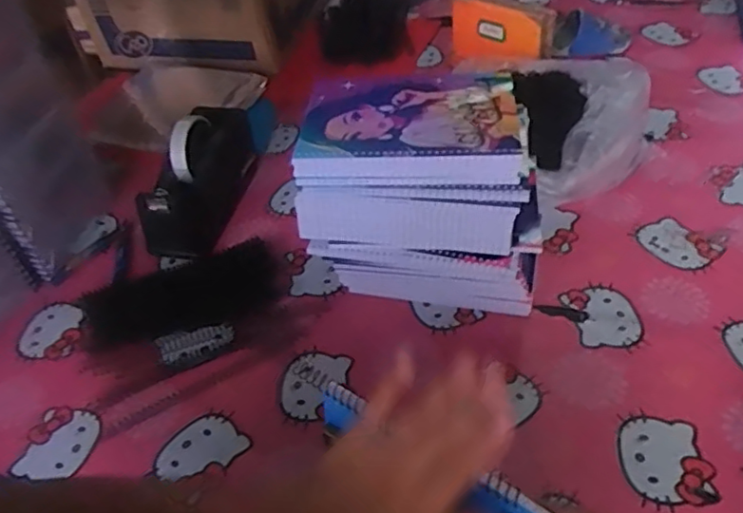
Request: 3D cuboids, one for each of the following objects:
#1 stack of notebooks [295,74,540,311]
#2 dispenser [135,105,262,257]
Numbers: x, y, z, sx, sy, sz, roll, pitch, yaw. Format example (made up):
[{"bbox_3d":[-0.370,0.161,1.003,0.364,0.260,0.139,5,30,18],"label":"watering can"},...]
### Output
[{"bbox_3d":[0.056,-0.053,0.635,0.220,0.202,0.166,6,46,13],"label":"stack of notebooks"},{"bbox_3d":[-0.211,-0.099,0.772,0.078,0.108,0.196,9,47,17],"label":"dispenser"}]

